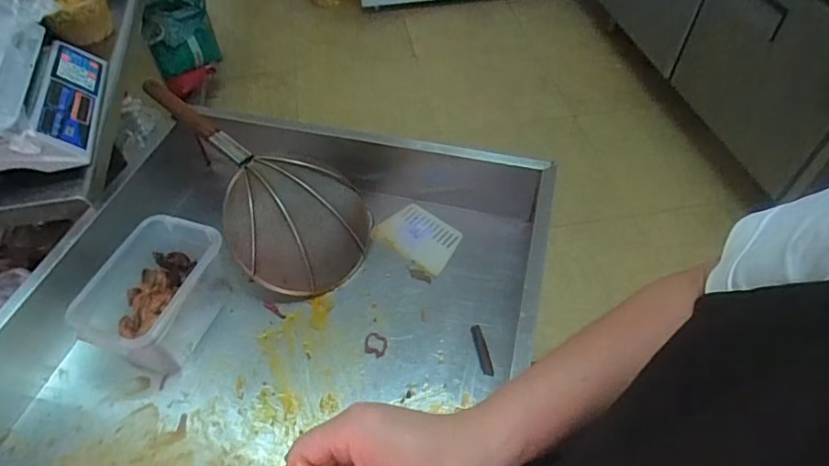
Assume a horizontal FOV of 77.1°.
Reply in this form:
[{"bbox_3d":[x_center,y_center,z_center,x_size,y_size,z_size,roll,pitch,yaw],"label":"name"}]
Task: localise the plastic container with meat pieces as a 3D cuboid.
[{"bbox_3d":[-0.445,0.112,0.901,0.159,0.150,0.239,14,52,12],"label":"plastic container with meat pieces"}]

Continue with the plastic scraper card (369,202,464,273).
[{"bbox_3d":[0.009,0.002,1.063,0.162,0.011,0.121,27,62,17],"label":"plastic scraper card"}]

